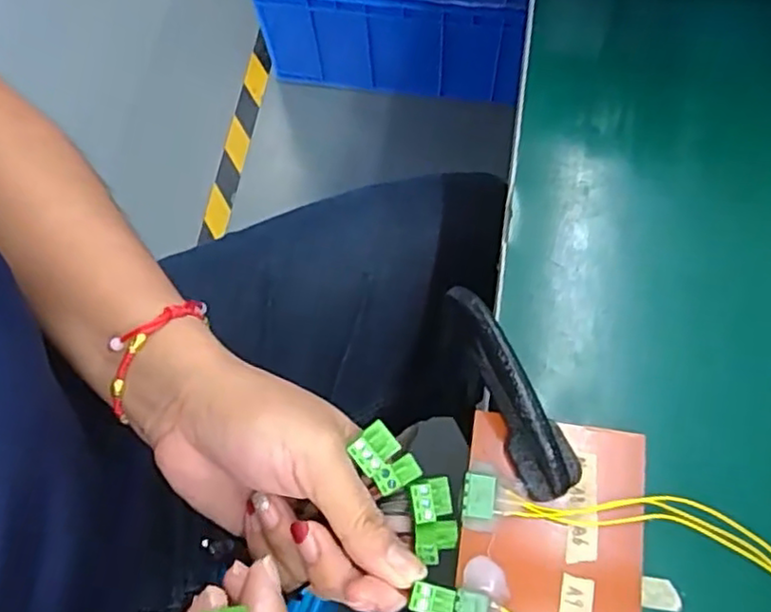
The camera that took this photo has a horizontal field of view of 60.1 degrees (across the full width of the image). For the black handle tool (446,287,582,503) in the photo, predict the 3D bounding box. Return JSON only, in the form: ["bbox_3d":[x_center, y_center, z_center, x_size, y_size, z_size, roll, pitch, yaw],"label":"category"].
[{"bbox_3d":[0.053,0.034,0.277,0.025,0.034,0.093,-24,85,-6],"label":"black handle tool"}]

